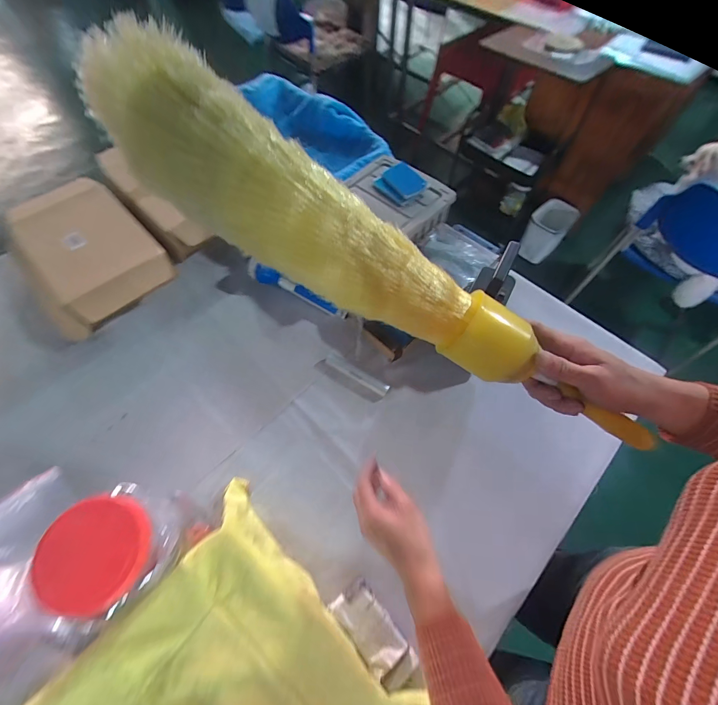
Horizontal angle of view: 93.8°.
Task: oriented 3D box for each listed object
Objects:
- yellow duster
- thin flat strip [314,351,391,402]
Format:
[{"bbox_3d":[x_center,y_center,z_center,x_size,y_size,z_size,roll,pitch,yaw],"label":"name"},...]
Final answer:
[{"bbox_3d":[0.037,-0.063,0.292,0.529,0.062,0.090,32,65,-10],"label":"yellow duster"},{"bbox_3d":[-0.014,0.044,0.631,0.141,0.021,0.045,31,67,14],"label":"thin flat strip"}]

